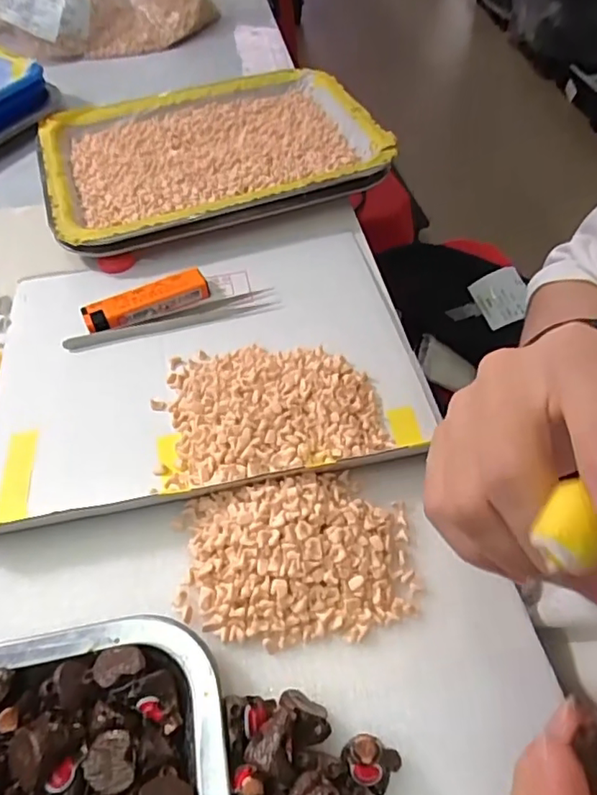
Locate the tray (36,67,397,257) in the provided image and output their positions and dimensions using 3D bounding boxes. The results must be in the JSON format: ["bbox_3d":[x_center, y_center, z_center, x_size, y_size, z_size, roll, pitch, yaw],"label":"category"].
[{"bbox_3d":[-0.070,-0.195,0.459,0.252,0.033,0.188,-16,54,-10],"label":"tray"}]

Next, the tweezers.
[{"bbox_3d":[-0.081,-0.051,0.365,0.132,0.009,0.018,-14,54,-9],"label":"tweezers"}]

